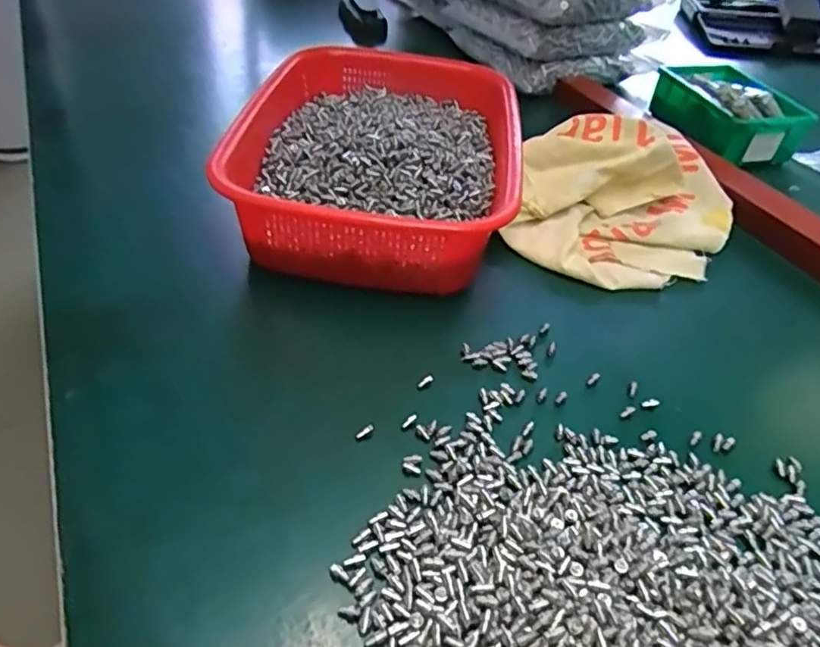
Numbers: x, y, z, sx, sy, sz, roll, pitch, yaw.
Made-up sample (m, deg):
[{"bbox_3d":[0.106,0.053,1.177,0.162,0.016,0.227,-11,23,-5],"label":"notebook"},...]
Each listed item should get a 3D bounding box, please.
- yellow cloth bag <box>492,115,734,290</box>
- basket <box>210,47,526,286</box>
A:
[{"bbox_3d":[0.180,-0.114,0.489,0.160,0.067,0.197,24,46,19],"label":"yellow cloth bag"},{"bbox_3d":[-0.022,-0.137,0.485,0.205,0.070,0.284,6,43,1],"label":"basket"}]

